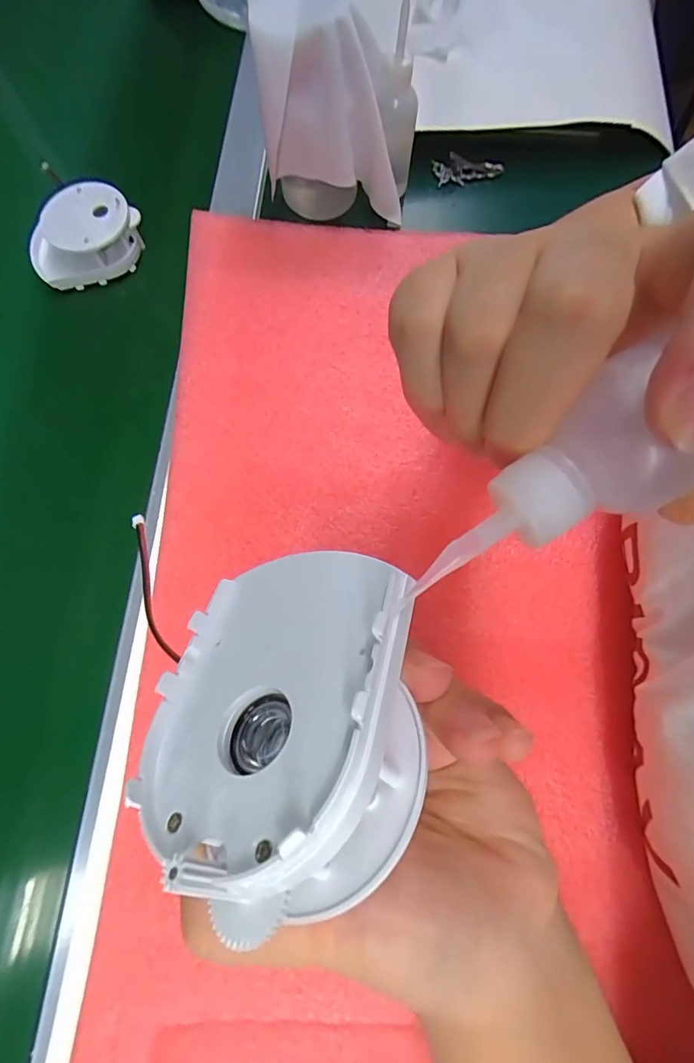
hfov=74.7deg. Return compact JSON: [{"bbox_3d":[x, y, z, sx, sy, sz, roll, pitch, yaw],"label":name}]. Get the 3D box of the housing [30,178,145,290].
[{"bbox_3d":[-0.198,-0.220,0.343,0.065,0.035,0.076,22,76,7],"label":"housing"}]

